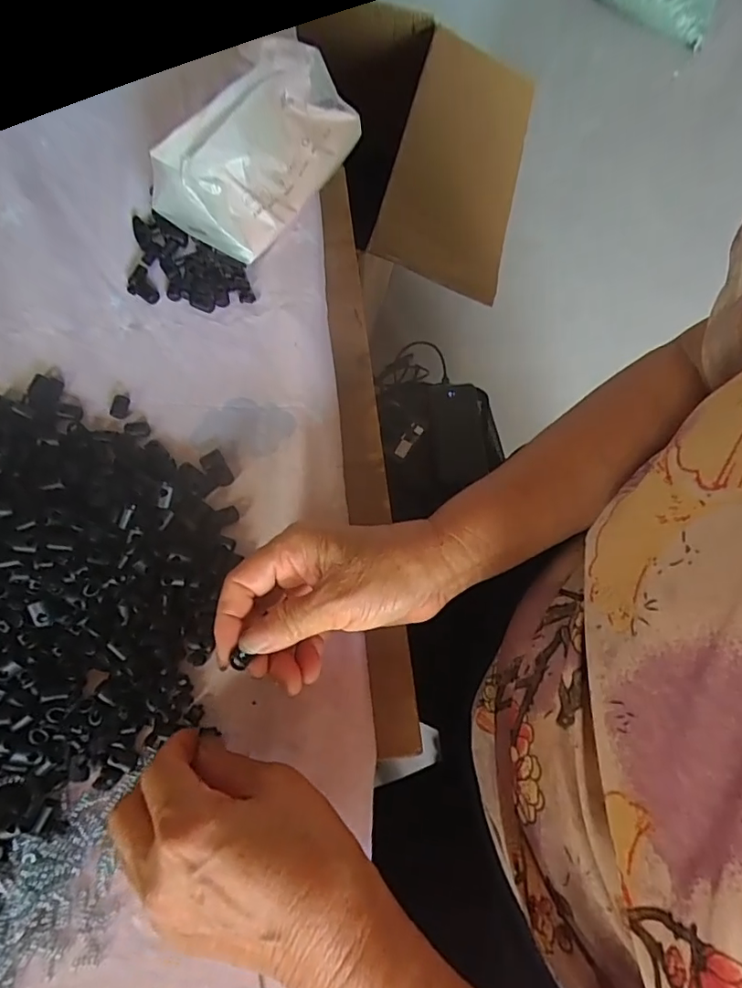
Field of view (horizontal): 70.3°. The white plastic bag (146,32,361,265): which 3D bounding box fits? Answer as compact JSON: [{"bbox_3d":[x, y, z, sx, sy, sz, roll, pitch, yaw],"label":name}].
[{"bbox_3d":[-0.082,-0.262,0.399,0.080,0.076,0.167,31,73,9],"label":"white plastic bag"}]

